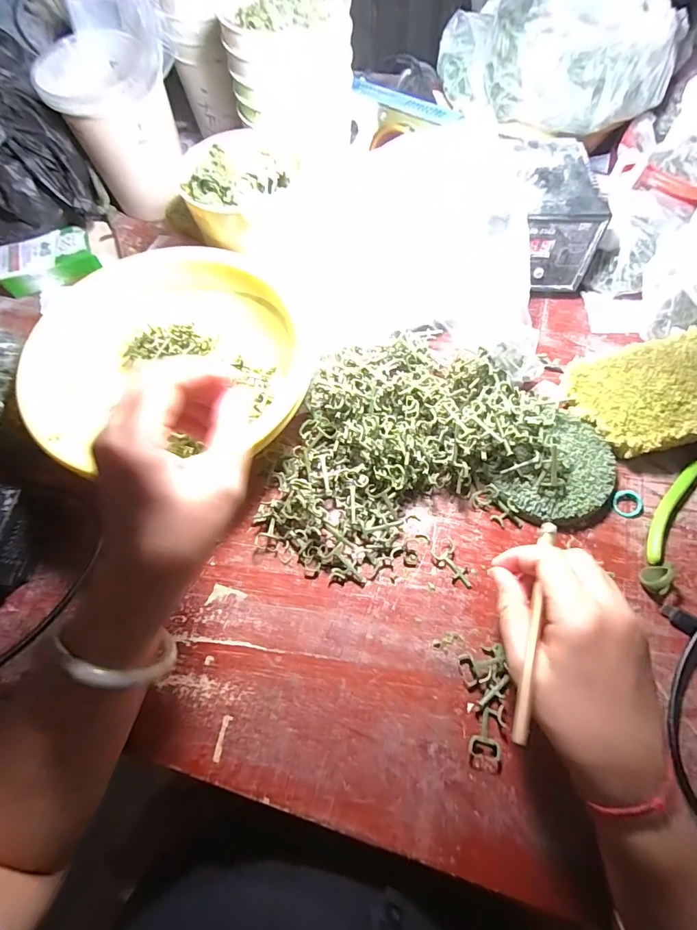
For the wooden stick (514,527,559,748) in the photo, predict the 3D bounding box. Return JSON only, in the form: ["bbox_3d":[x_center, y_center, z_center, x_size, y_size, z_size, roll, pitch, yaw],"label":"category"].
[{"bbox_3d":[0.114,0.091,0.248,0.009,0.006,0.140,21,53,11],"label":"wooden stick"}]

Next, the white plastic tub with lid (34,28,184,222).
[{"bbox_3d":[-0.254,-0.379,0.468,0.108,0.137,0.111,-1,67,3],"label":"white plastic tub with lid"}]

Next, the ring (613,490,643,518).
[{"bbox_3d":[0.236,0.032,0.344,0.024,0.006,0.023,-1,67,3],"label":"ring"}]

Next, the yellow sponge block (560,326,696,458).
[{"bbox_3d":[0.270,-0.061,0.361,0.132,0.047,0.094,-12,67,-2],"label":"yellow sponge block"}]

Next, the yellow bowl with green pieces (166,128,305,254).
[{"bbox_3d":[-0.097,-0.256,0.381,0.111,0.052,0.117,-1,67,3],"label":"yellow bowl with green pieces"}]

